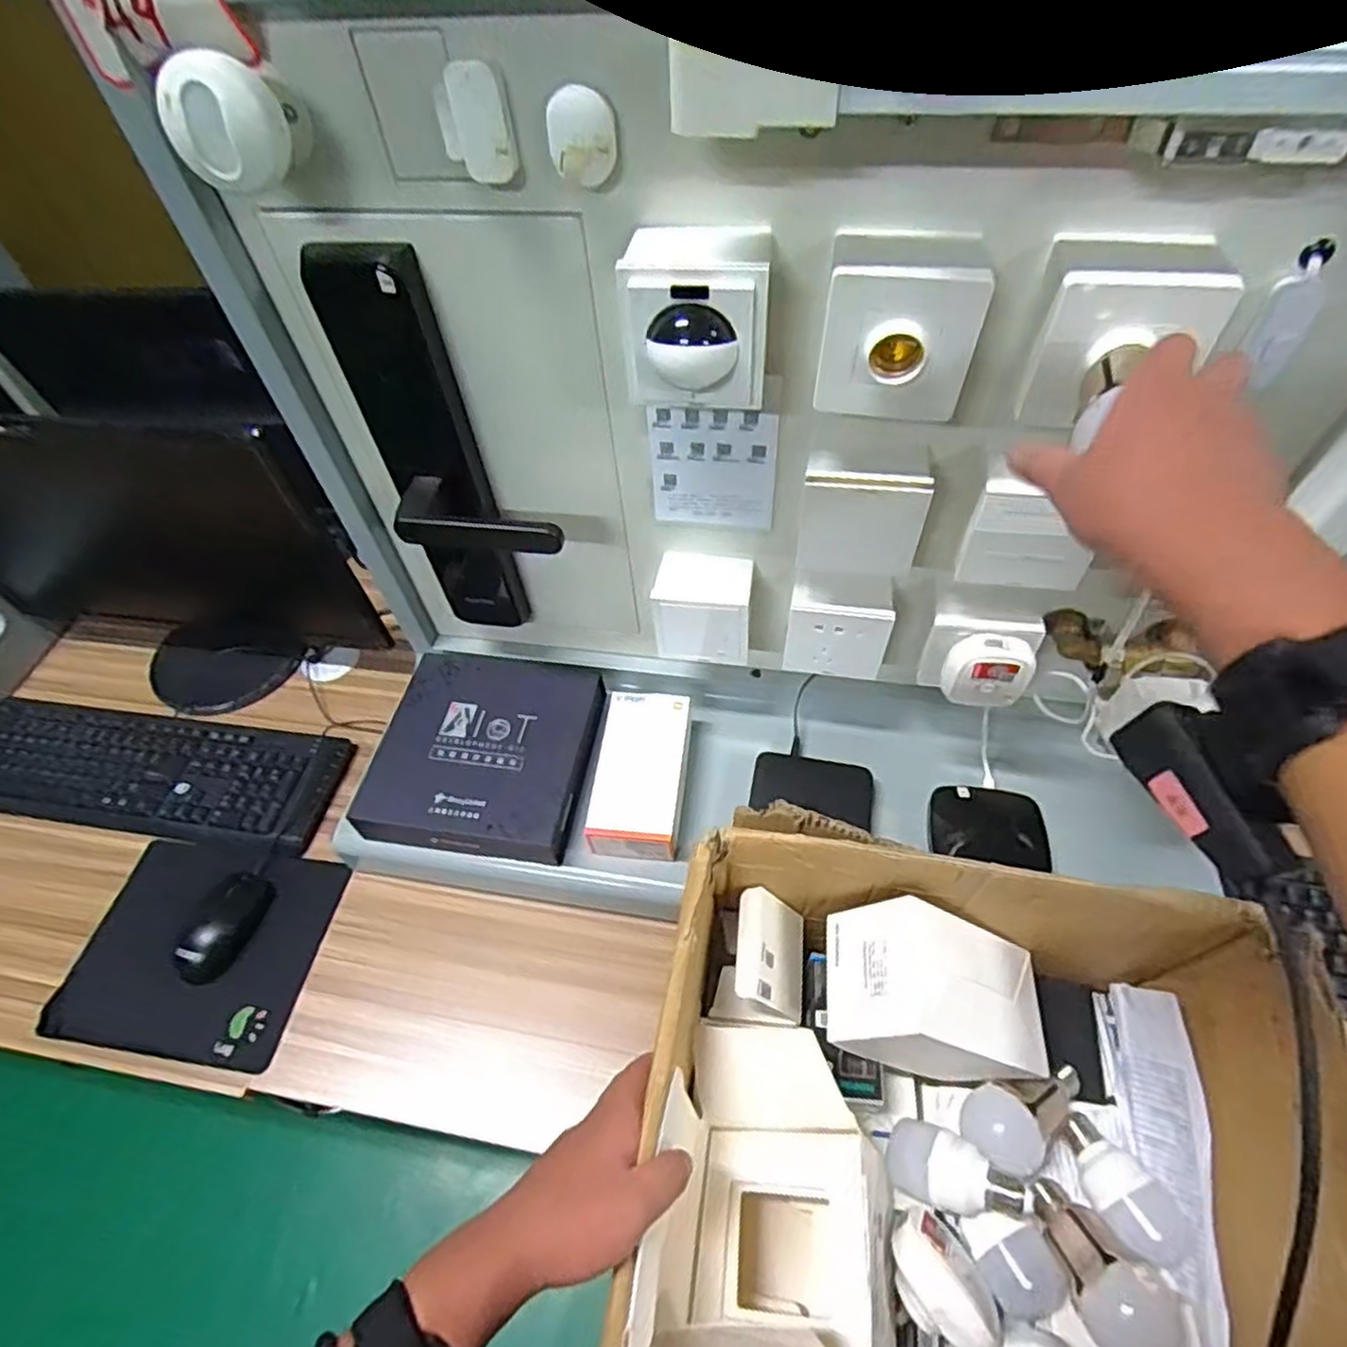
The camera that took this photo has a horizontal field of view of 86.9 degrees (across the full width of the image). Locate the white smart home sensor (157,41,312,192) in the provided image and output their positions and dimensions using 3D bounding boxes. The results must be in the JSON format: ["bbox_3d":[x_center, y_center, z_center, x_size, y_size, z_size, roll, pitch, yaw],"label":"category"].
[{"bbox_3d":[-0.248,-0.314,0.402,0.060,0.057,0.064,-4,55,1],"label":"white smart home sensor"}]

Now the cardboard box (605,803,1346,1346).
[{"bbox_3d":[0.189,0.309,0.474,0.392,0.211,0.347,10,57,11],"label":"cardboard box"}]

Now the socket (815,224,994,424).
[{"bbox_3d":[0.135,-0.212,0.428,0.085,0.081,0.076,8,56,10],"label":"socket"}]

